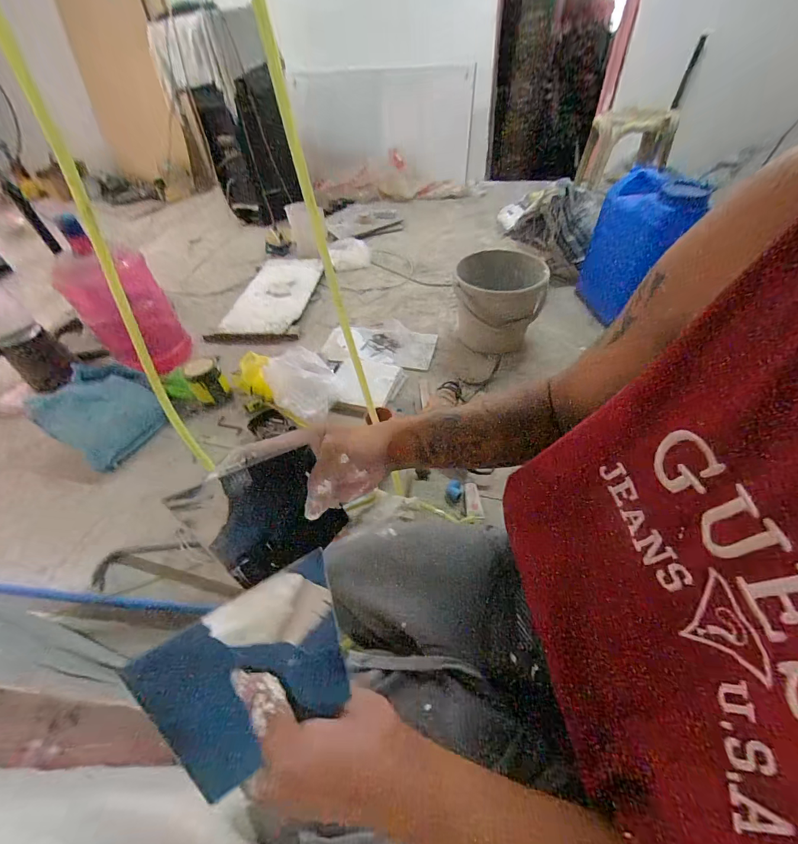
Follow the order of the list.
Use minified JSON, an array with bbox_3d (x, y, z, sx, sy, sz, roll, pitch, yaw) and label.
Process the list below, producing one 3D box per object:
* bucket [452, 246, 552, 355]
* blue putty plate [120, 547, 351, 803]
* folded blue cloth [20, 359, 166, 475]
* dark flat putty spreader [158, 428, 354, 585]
[{"bbox_3d":[0.321,-0.379,1.194,0.262,0.269,0.223,5,49,9],"label":"bucket"},{"bbox_3d":[-0.091,0.161,0.239,0.122,0.012,0.092,-23,74,-31],"label":"blue putty plate"},{"bbox_3d":[-0.843,-0.037,1.036,0.296,0.069,0.263,39,66,-4],"label":"folded blue cloth"},{"bbox_3d":[-0.098,0.070,0.278,0.095,0.108,0.008,-35,37,-24],"label":"dark flat putty spreader"}]

